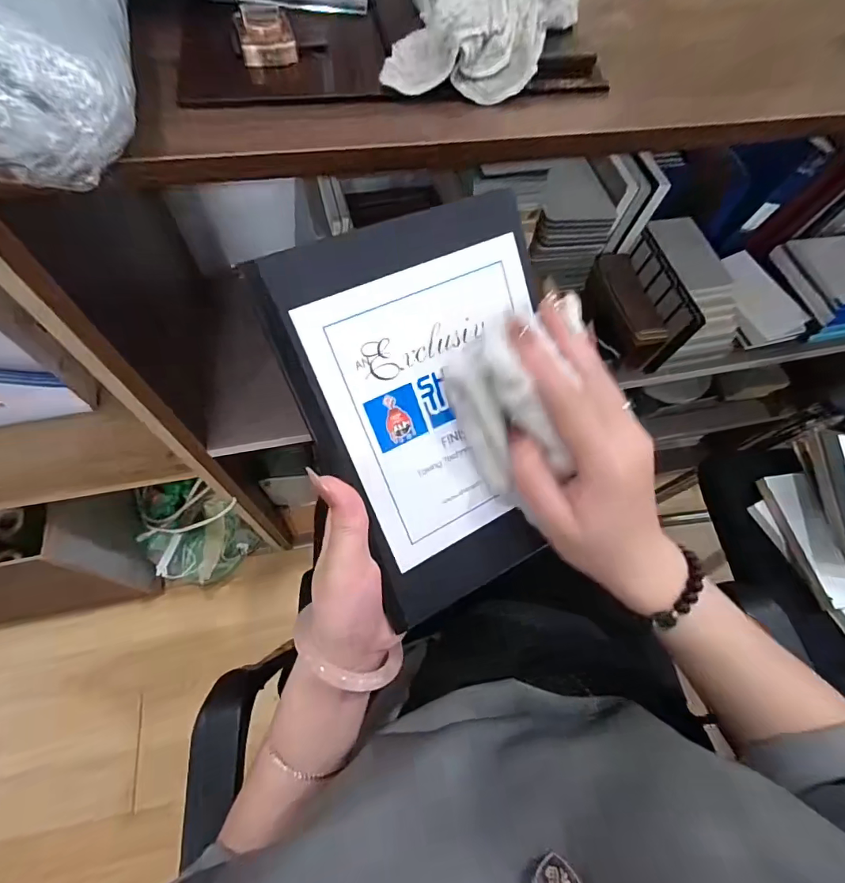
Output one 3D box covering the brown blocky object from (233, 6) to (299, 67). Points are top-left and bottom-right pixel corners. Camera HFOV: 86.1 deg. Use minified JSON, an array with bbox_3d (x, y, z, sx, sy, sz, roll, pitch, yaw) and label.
[{"bbox_3d":[-0.107,-0.275,0.308,0.035,0.024,0.029,-17,65,-11],"label":"brown blocky object"}]

